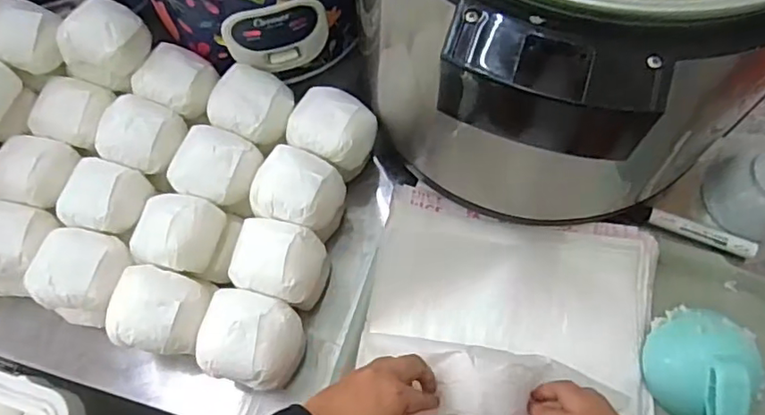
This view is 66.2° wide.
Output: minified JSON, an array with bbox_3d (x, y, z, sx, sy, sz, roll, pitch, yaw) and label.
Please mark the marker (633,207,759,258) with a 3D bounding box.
[{"bbox_3d":[0.315,0.023,0.591,0.114,0.017,0.019,24,71,10],"label":"marker"}]

